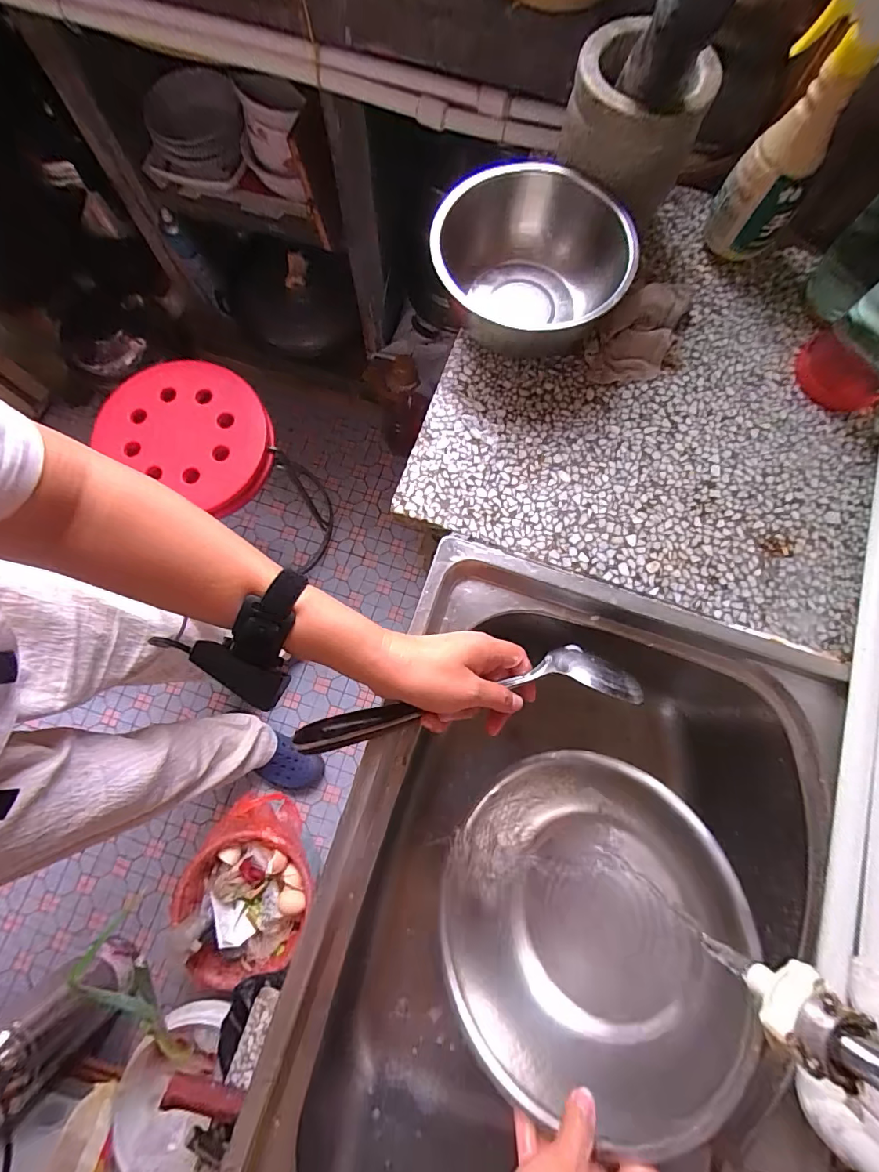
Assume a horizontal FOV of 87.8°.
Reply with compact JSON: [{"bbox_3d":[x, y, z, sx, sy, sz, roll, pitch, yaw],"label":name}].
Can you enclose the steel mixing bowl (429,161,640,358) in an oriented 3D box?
[{"bbox_3d":[0.095,-0.320,0.461,0.182,0.083,0.157,28,78,6],"label":"steel mixing bowl"}]

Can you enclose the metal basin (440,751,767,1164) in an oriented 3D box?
[{"bbox_3d":[0.126,0.286,0.404,0.241,0.115,0.254,-14,61,27],"label":"metal basin"}]

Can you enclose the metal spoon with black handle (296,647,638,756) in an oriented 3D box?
[{"bbox_3d":[0.023,0.096,0.380,0.278,0.039,0.053,-11,77,-6],"label":"metal spoon with black handle"}]

